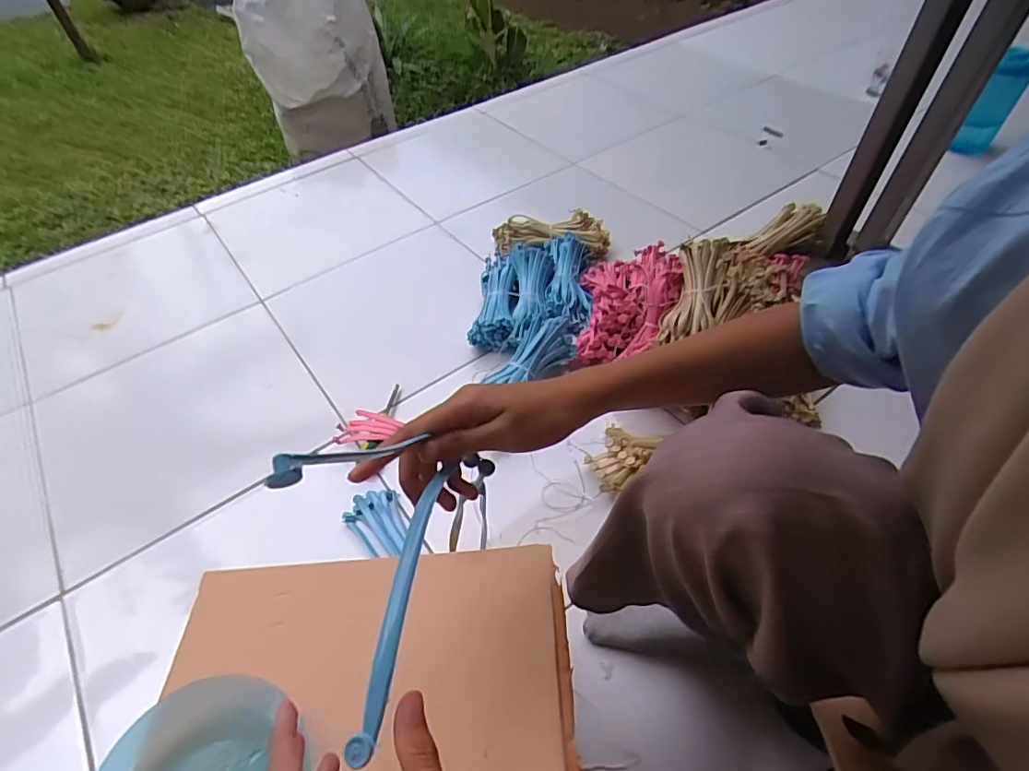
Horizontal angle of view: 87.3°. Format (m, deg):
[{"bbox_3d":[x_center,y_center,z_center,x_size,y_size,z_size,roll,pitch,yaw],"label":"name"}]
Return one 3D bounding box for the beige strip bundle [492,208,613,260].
[{"bbox_3d":[0.071,-0.292,1.054,0.223,0.055,0.087,-4,50,0],"label":"beige strip bundle"}]

